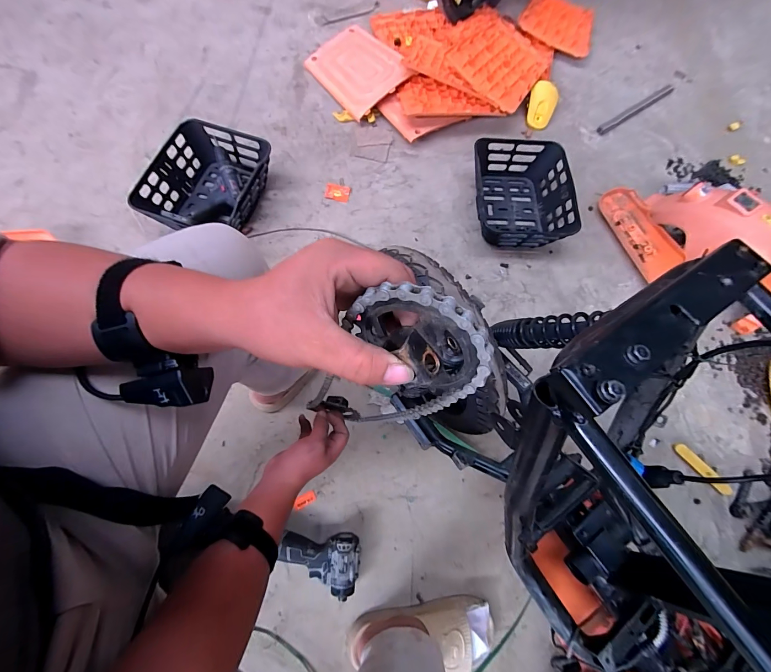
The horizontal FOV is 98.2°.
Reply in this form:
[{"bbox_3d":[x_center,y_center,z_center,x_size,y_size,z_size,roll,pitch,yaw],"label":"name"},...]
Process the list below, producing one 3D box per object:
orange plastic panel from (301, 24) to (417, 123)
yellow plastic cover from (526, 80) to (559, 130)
[{"bbox_3d":[-0.098,-0.899,1.118,0.241,0.029,0.343,-39,75,1],"label":"orange plastic panel"},{"bbox_3d":[0.526,-0.780,1.122,0.096,0.057,0.159,25,73,4],"label":"yellow plastic cover"}]

